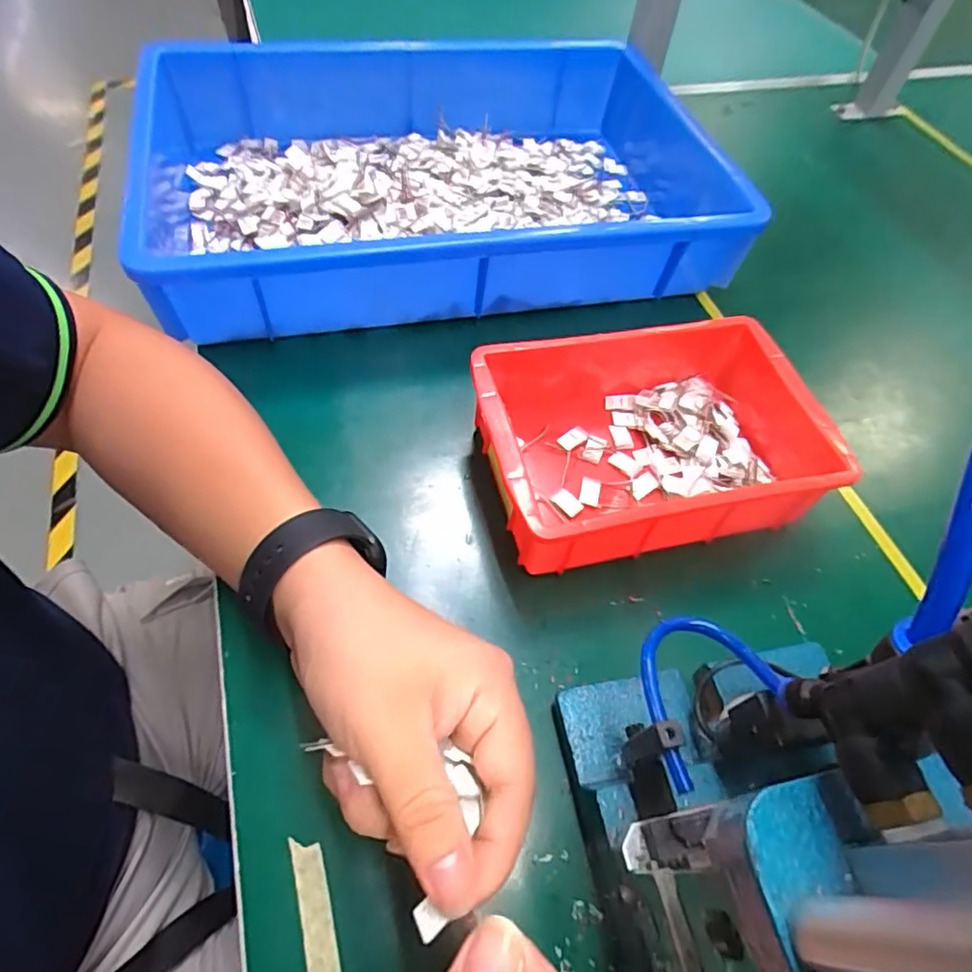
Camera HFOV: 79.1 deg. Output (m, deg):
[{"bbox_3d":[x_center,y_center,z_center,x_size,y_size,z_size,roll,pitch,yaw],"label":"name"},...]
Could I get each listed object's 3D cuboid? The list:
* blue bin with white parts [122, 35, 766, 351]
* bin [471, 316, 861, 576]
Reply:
[{"bbox_3d":[-0.024,-0.253,0.464,0.434,0.084,0.277,-10,62,-10],"label":"blue bin with white parts"},{"bbox_3d":[0.098,-0.033,0.358,0.202,0.059,0.141,-9,62,-10],"label":"bin"}]

